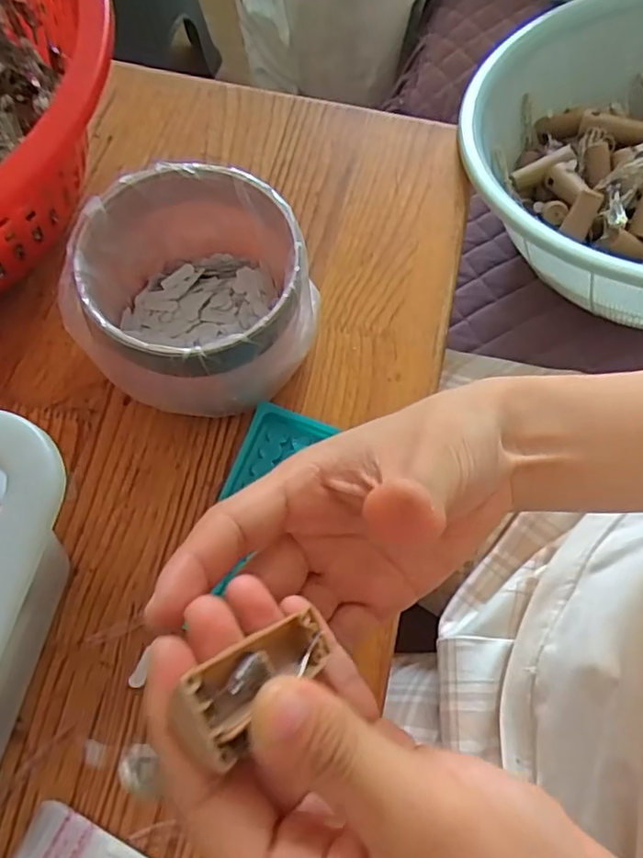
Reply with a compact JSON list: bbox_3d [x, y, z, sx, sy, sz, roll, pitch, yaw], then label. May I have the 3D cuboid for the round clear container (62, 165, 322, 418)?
[{"bbox_3d":[-0.067,-0.070,0.346,0.117,0.084,0.118,1,67,-1],"label":"round clear container"}]

